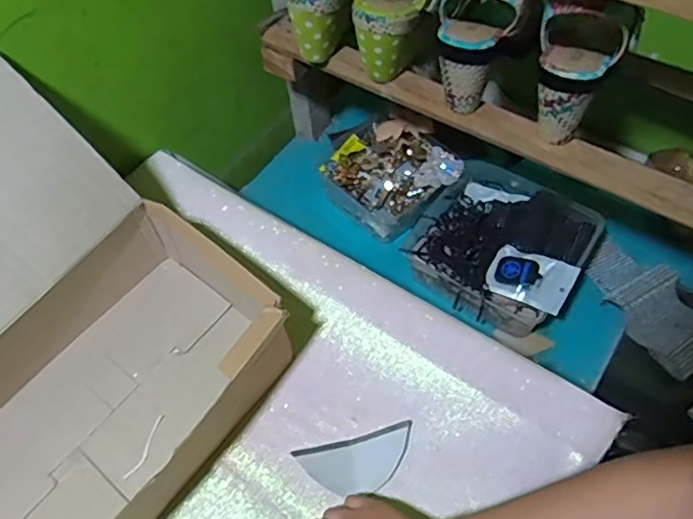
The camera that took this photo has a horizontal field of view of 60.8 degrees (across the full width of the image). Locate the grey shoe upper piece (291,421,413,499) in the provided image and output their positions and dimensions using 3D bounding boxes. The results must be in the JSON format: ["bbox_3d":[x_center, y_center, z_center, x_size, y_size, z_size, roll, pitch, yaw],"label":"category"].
[{"bbox_3d":[0.012,0.189,0.550,0.108,0.017,0.048,-13,57,-5],"label":"grey shoe upper piece"}]

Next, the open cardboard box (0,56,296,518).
[{"bbox_3d":[-0.275,0.063,0.513,0.331,0.248,0.339,32,64,22],"label":"open cardboard box"}]

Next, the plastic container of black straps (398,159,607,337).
[{"bbox_3d":[0.205,-0.028,0.774,0.210,0.074,0.201,33,64,22],"label":"plastic container of black straps"}]

